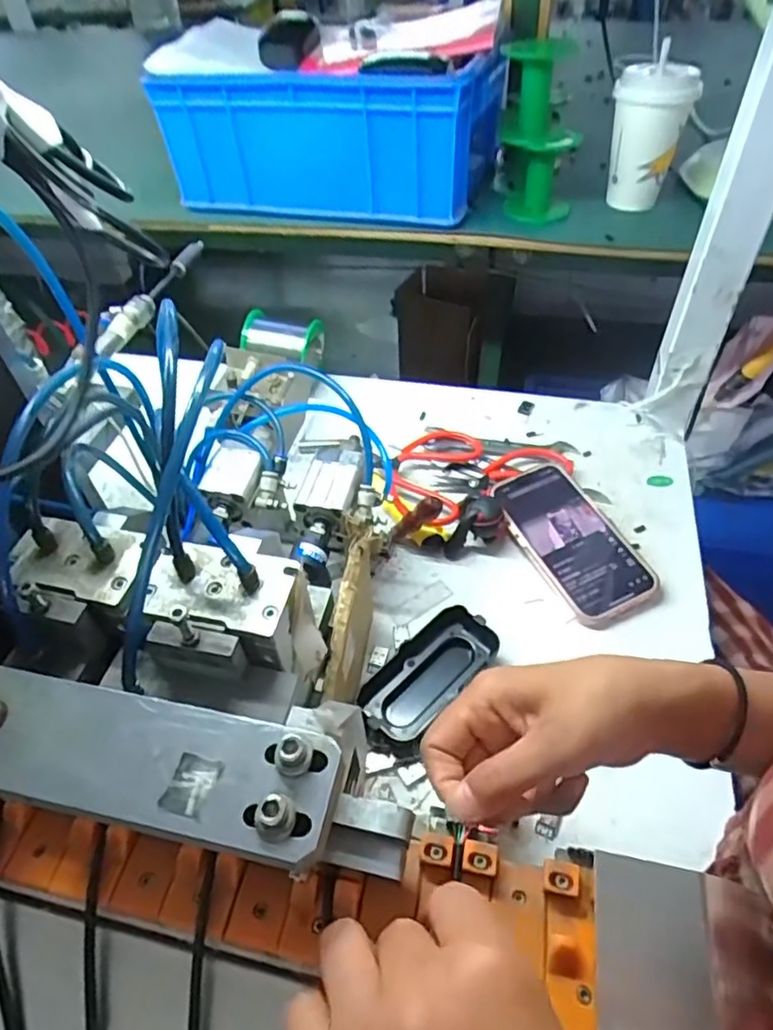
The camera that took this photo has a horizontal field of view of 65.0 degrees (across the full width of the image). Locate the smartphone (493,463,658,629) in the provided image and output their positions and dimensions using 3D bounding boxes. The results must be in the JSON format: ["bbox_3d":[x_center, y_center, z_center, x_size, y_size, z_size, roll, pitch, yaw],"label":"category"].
[{"bbox_3d":[0.155,0.019,0.517,0.079,0.007,0.155,-26,56,-15],"label":"smartphone"}]

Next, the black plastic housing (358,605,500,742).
[{"bbox_3d":[0.030,0.115,0.439,0.108,0.026,0.050,-37,56,-27],"label":"black plastic housing"}]

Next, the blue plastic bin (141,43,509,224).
[{"bbox_3d":[-0.049,-0.429,0.669,0.344,0.122,0.195,11,49,13],"label":"blue plastic bin"}]

